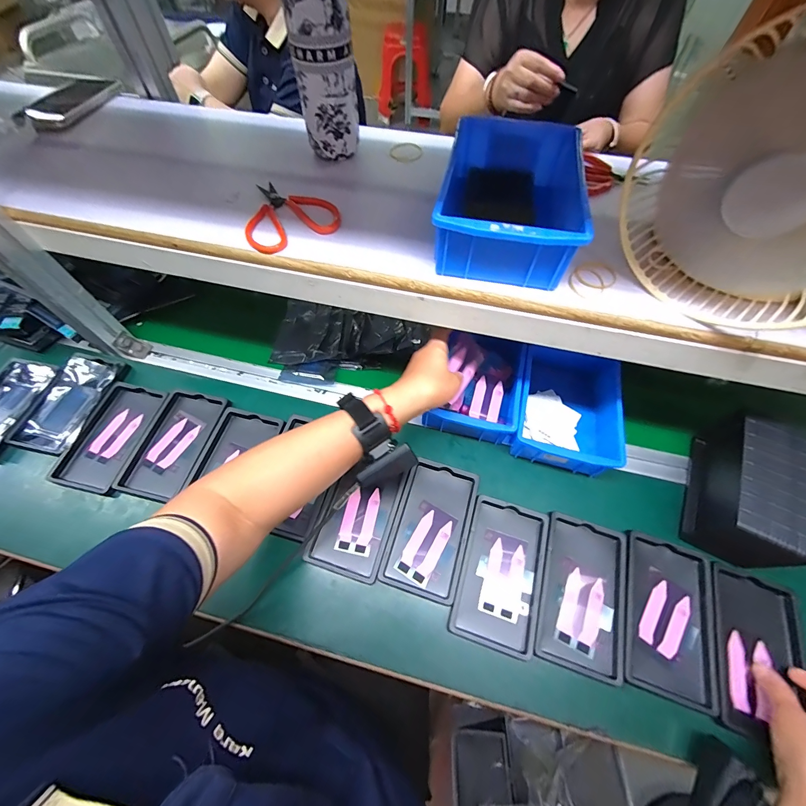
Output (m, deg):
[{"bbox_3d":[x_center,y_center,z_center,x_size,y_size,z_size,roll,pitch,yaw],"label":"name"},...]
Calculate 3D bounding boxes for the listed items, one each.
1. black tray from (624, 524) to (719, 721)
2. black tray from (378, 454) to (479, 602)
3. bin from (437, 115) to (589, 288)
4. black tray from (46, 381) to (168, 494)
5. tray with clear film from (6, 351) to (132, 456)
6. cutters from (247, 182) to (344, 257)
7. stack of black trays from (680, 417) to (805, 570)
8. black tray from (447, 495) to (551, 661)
[{"bbox_3d":[0.307,0.244,0.395,0.095,0.016,0.158,16,61,9],"label":"black tray"},{"bbox_3d":[0.038,0.158,0.441,0.091,0.013,0.159,16,61,9],"label":"black tray"},{"bbox_3d":[0.107,-0.207,0.359,0.128,0.075,0.197,9,60,5],"label":"bin"},{"bbox_3d":[-0.420,0.046,0.498,0.094,0.018,0.158,11,60,6],"label":"black tray"},{"bbox_3d":[-0.501,-0.002,0.521,0.098,0.021,0.157,10,60,6],"label":"tray with clear film"},{"bbox_3d":[-0.133,-0.214,0.390,0.101,0.015,0.104,-28,64,-16],"label":"cutters"},{"bbox_3d":[0.419,0.103,0.415,0.077,0.093,0.180,25,63,13],"label":"stack of black trays"},{"bbox_3d":[0.121,0.203,0.416,0.093,0.010,0.159,17,61,9],"label":"black tray"}]

